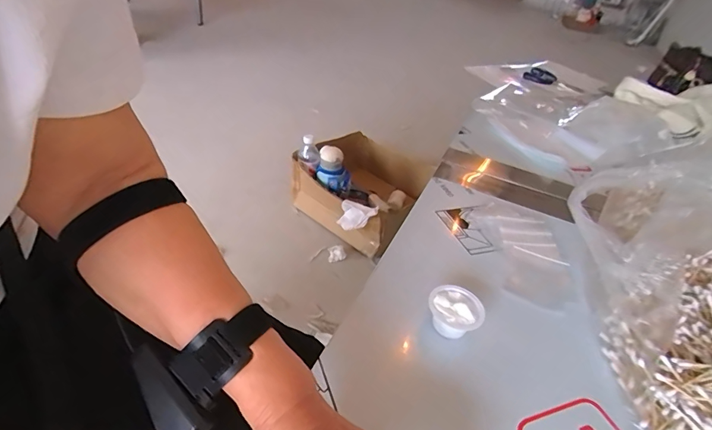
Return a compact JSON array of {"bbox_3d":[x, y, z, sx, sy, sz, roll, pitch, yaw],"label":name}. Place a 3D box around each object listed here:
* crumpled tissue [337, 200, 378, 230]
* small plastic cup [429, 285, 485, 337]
[{"bbox_3d":[0.007,-0.003,1.119,0.113,0.082,0.054,18,37,11],"label":"crumpled tissue"},{"bbox_3d":[0.099,0.101,0.406,0.053,0.036,0.050,6,36,-5],"label":"small plastic cup"}]

